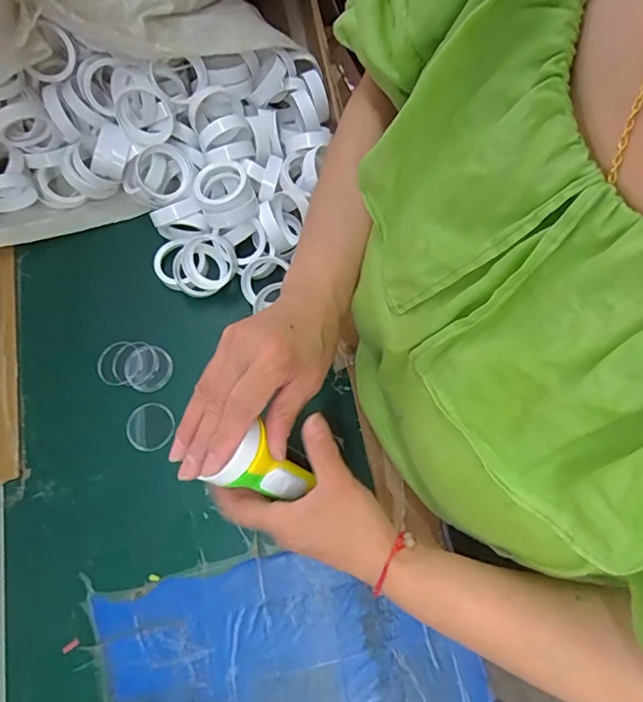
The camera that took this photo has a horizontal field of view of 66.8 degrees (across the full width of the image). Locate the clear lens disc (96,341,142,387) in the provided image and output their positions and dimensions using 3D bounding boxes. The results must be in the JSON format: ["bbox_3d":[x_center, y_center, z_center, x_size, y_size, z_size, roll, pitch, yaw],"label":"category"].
[{"bbox_3d":[-0.204,0.012,0.491,0.042,0.005,0.043,-1,69,3],"label":"clear lens disc"}]

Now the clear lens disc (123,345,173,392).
[{"bbox_3d":[-0.173,0.016,0.488,0.044,0.005,0.047,3,72,-8],"label":"clear lens disc"}]

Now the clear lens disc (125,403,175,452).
[{"bbox_3d":[-0.166,0.073,0.474,0.046,0.004,0.044,0,73,2],"label":"clear lens disc"}]

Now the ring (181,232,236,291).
[{"bbox_3d":[-0.112,-0.089,0.486,0.056,0.011,0.052,1,104,5],"label":"ring"}]

